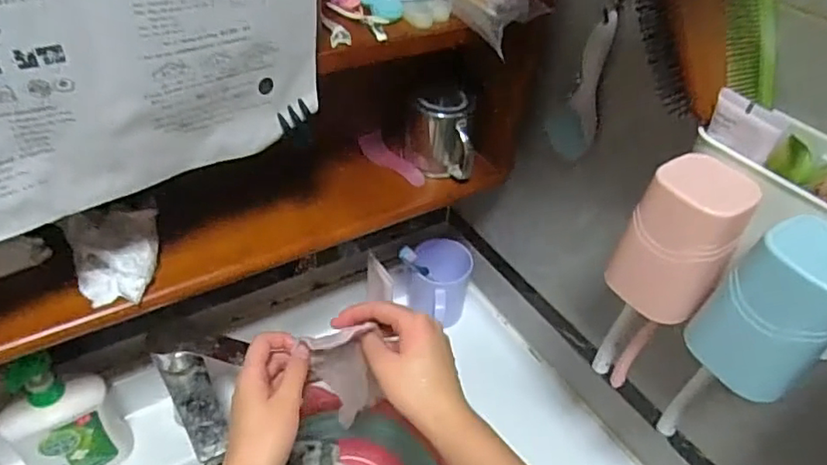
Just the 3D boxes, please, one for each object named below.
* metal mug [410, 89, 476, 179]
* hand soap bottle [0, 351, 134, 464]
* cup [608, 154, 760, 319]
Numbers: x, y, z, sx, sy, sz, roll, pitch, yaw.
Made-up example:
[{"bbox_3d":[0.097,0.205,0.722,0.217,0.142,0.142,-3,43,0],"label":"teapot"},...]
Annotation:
[{"bbox_3d":[0.030,-0.101,0.619,0.066,0.079,0.064,-3,43,-10],"label":"metal mug"},{"bbox_3d":[-0.358,0.201,0.597,0.097,0.188,0.049,-30,54,-33],"label":"hand soap bottle"},{"bbox_3d":[0.174,0.004,0.381,0.062,0.090,0.058,28,47,22],"label":"cup"}]

